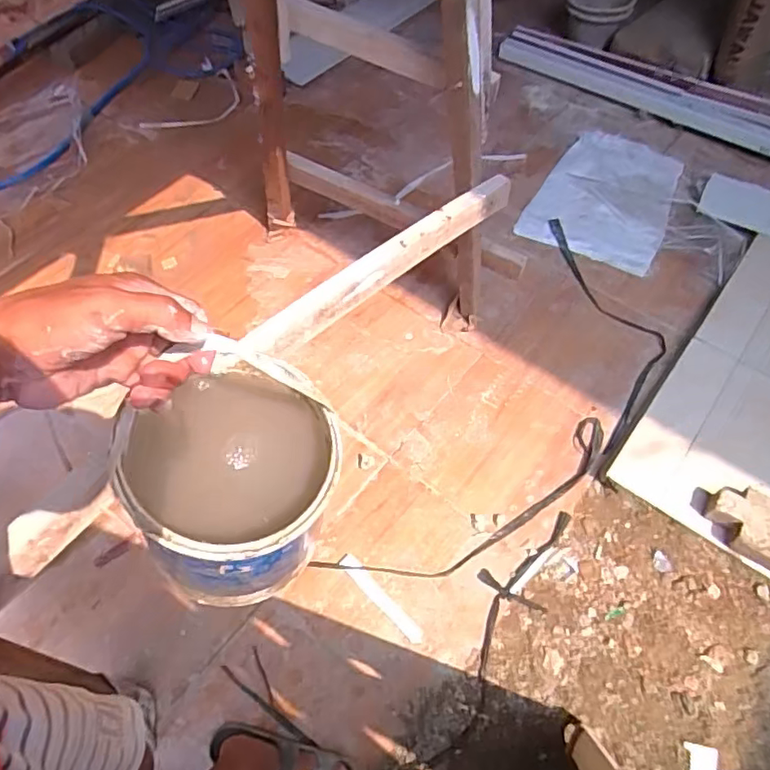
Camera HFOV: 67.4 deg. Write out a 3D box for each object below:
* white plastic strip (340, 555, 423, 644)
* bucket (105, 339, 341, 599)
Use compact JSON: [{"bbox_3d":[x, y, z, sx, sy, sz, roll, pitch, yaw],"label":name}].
[{"bbox_3d":[-0.008,0.433,1.170,0.215,0.007,0.032,40,65,23],"label":"white plastic strip"},{"bbox_3d":[-0.125,0.076,0.512,0.164,0.153,0.176,0,62,0],"label":"bucket"}]

